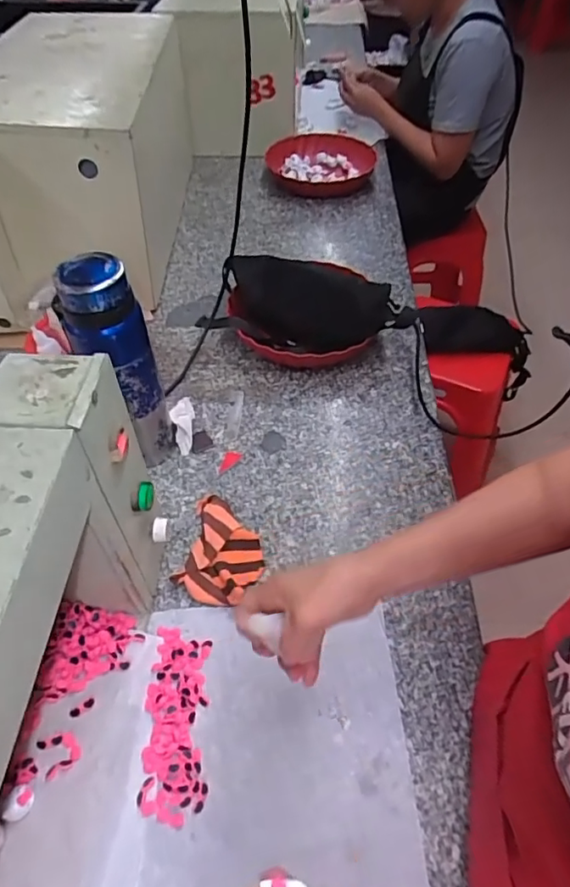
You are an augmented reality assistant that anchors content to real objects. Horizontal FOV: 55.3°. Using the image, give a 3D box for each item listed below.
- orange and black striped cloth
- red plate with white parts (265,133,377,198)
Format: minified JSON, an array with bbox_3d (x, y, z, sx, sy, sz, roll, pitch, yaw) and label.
[{"bbox_3d":[-0.072,0.121,0.626,0.091,0.025,0.125,10,51,7],"label":"orange and black striped cloth"},{"bbox_3d":[0.082,-0.637,1.232,0.239,0.054,0.266,6,50,5],"label":"red plate with white parts"}]

